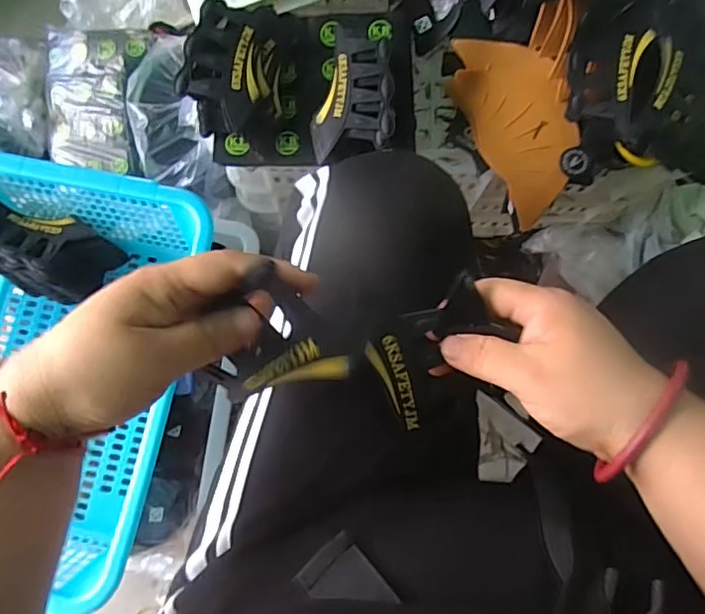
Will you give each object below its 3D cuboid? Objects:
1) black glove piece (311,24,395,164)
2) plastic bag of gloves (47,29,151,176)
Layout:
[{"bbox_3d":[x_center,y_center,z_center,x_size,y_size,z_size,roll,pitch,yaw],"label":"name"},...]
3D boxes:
[{"bbox_3d":[0.000,-0.196,0.512,0.071,0.023,0.110,-1,82,-2],"label":"black glove piece"},{"bbox_3d":[-0.326,-0.257,0.709,0.136,0.070,0.171,7,82,-1],"label":"plastic bag of gloves"}]

